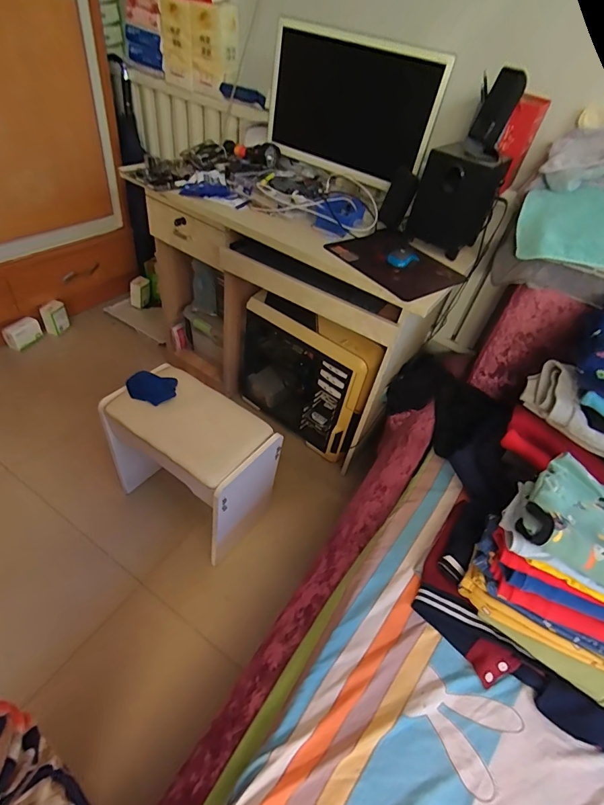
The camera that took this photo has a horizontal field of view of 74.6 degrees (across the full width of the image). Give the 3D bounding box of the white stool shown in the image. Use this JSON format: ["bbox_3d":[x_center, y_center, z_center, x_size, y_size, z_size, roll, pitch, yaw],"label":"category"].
[{"bbox_3d":[-0.302,0.172,1.091,0.409,0.399,0.232,30,46,17],"label":"white stool"}]

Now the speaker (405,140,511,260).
[{"bbox_3d":[0.401,-0.531,1.038,0.190,0.217,0.159,25,44,12],"label":"speaker"}]

